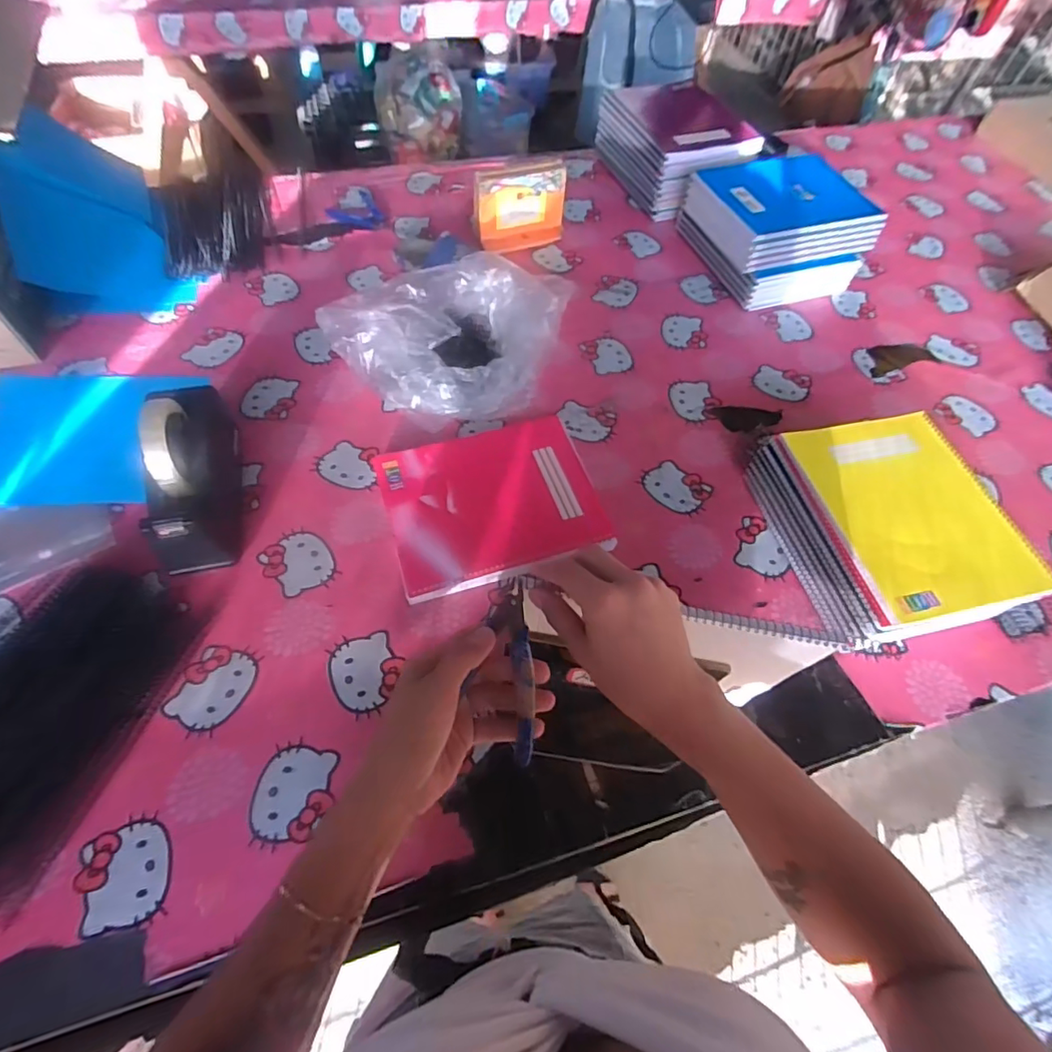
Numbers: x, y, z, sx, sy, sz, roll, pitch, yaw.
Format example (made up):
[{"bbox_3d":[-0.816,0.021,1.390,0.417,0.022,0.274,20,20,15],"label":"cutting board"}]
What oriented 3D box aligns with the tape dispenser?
[{"bbox_3d":[-0.376,-0.058,0.625,0.073,0.124,0.213,-9,58,-8],"label":"tape dispenser"}]

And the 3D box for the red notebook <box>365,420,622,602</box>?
[{"bbox_3d":[-0.041,-0.032,0.686,0.253,0.017,0.208,-14,59,-12],"label":"red notebook"}]

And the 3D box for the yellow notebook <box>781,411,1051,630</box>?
[{"bbox_3d":[0.428,-0.021,0.619,0.196,0.019,0.249,-10,59,-9],"label":"yellow notebook"}]

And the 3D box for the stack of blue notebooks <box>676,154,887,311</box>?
[{"bbox_3d":[0.425,-0.514,0.959,0.239,0.124,0.248,-15,59,-12],"label":"stack of blue notebooks"}]

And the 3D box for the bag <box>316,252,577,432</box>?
[{"bbox_3d":[-0.101,-0.284,0.796,0.271,0.102,0.299,19,58,9],"label":"bag"}]

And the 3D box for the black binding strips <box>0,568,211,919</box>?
[{"bbox_3d":[-0.456,0.171,0.515,0.191,0.032,0.284,15,58,7],"label":"black binding strips"}]

